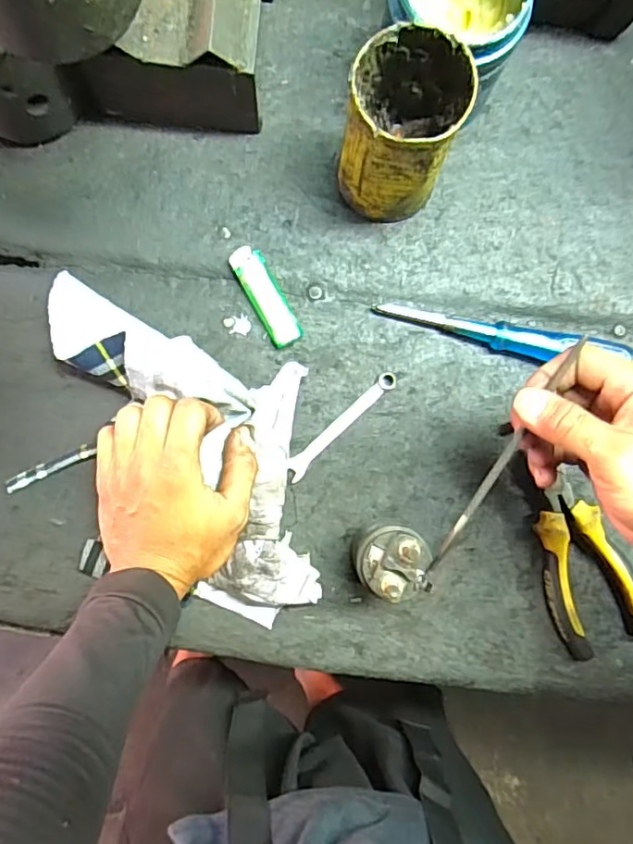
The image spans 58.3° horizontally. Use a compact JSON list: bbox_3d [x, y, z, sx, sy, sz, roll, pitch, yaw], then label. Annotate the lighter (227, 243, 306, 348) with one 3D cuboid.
[{"bbox_3d":[-0.039,-0.094,0.429,0.025,0.012,0.078,-27,89,-3],"label":"lighter"}]

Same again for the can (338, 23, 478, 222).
[{"bbox_3d":[0.057,-0.195,0.387,0.071,0.112,0.075,0,88,-2],"label":"can"}]

